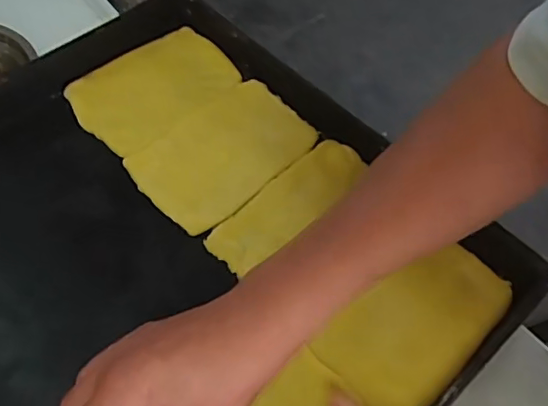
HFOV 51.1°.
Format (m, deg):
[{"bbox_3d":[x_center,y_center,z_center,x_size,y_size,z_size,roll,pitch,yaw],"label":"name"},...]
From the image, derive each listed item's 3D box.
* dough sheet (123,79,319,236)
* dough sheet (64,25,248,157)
[{"bbox_3d":[-0.042,-0.043,0.484,0.142,0.010,0.094,-37,64,-22],"label":"dough sheet"},{"bbox_3d":[-0.109,-0.106,0.514,0.134,0.014,0.095,-37,66,-22],"label":"dough sheet"}]

